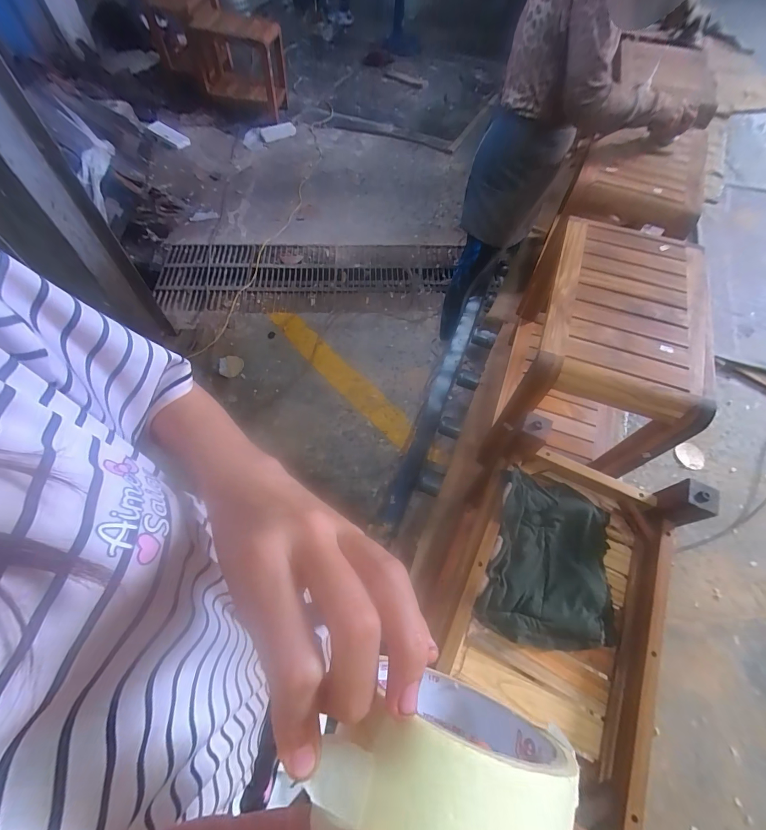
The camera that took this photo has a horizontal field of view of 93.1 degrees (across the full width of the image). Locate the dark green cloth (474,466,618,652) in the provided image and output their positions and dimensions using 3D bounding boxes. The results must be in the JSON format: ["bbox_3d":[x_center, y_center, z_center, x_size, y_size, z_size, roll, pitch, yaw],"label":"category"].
[{"bbox_3d":[0.281,0.230,0.582,0.217,0.059,0.262,17,61,8],"label":"dark green cloth"}]

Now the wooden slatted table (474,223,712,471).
[{"bbox_3d":[0.497,-0.136,0.877,0.319,0.385,0.505,16,60,7],"label":"wooden slatted table"}]

